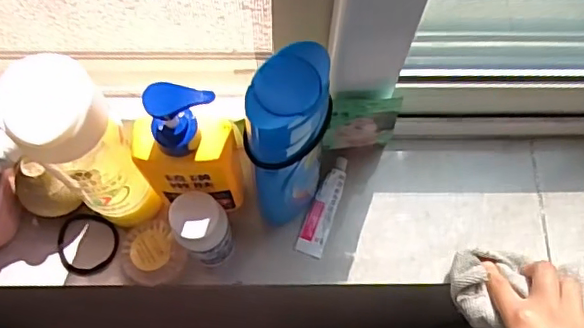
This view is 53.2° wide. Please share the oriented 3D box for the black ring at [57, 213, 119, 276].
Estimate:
[{"bbox_3d":[-0.181,0.070,0.512,0.053,0.007,0.053,0,70,0],"label":"black ring"}]

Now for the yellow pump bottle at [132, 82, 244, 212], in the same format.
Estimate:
[{"bbox_3d":[-0.074,-0.003,0.423,0.073,0.179,0.041,-5,70,-2],"label":"yellow pump bottle"}]

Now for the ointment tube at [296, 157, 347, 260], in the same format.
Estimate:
[{"bbox_3d":[0.029,0.037,0.522,0.023,0.012,0.093,18,71,6],"label":"ointment tube"}]

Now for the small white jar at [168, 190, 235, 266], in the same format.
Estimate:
[{"bbox_3d":[-0.069,0.055,0.462,0.036,0.109,0.037,0,70,0],"label":"small white jar"}]

